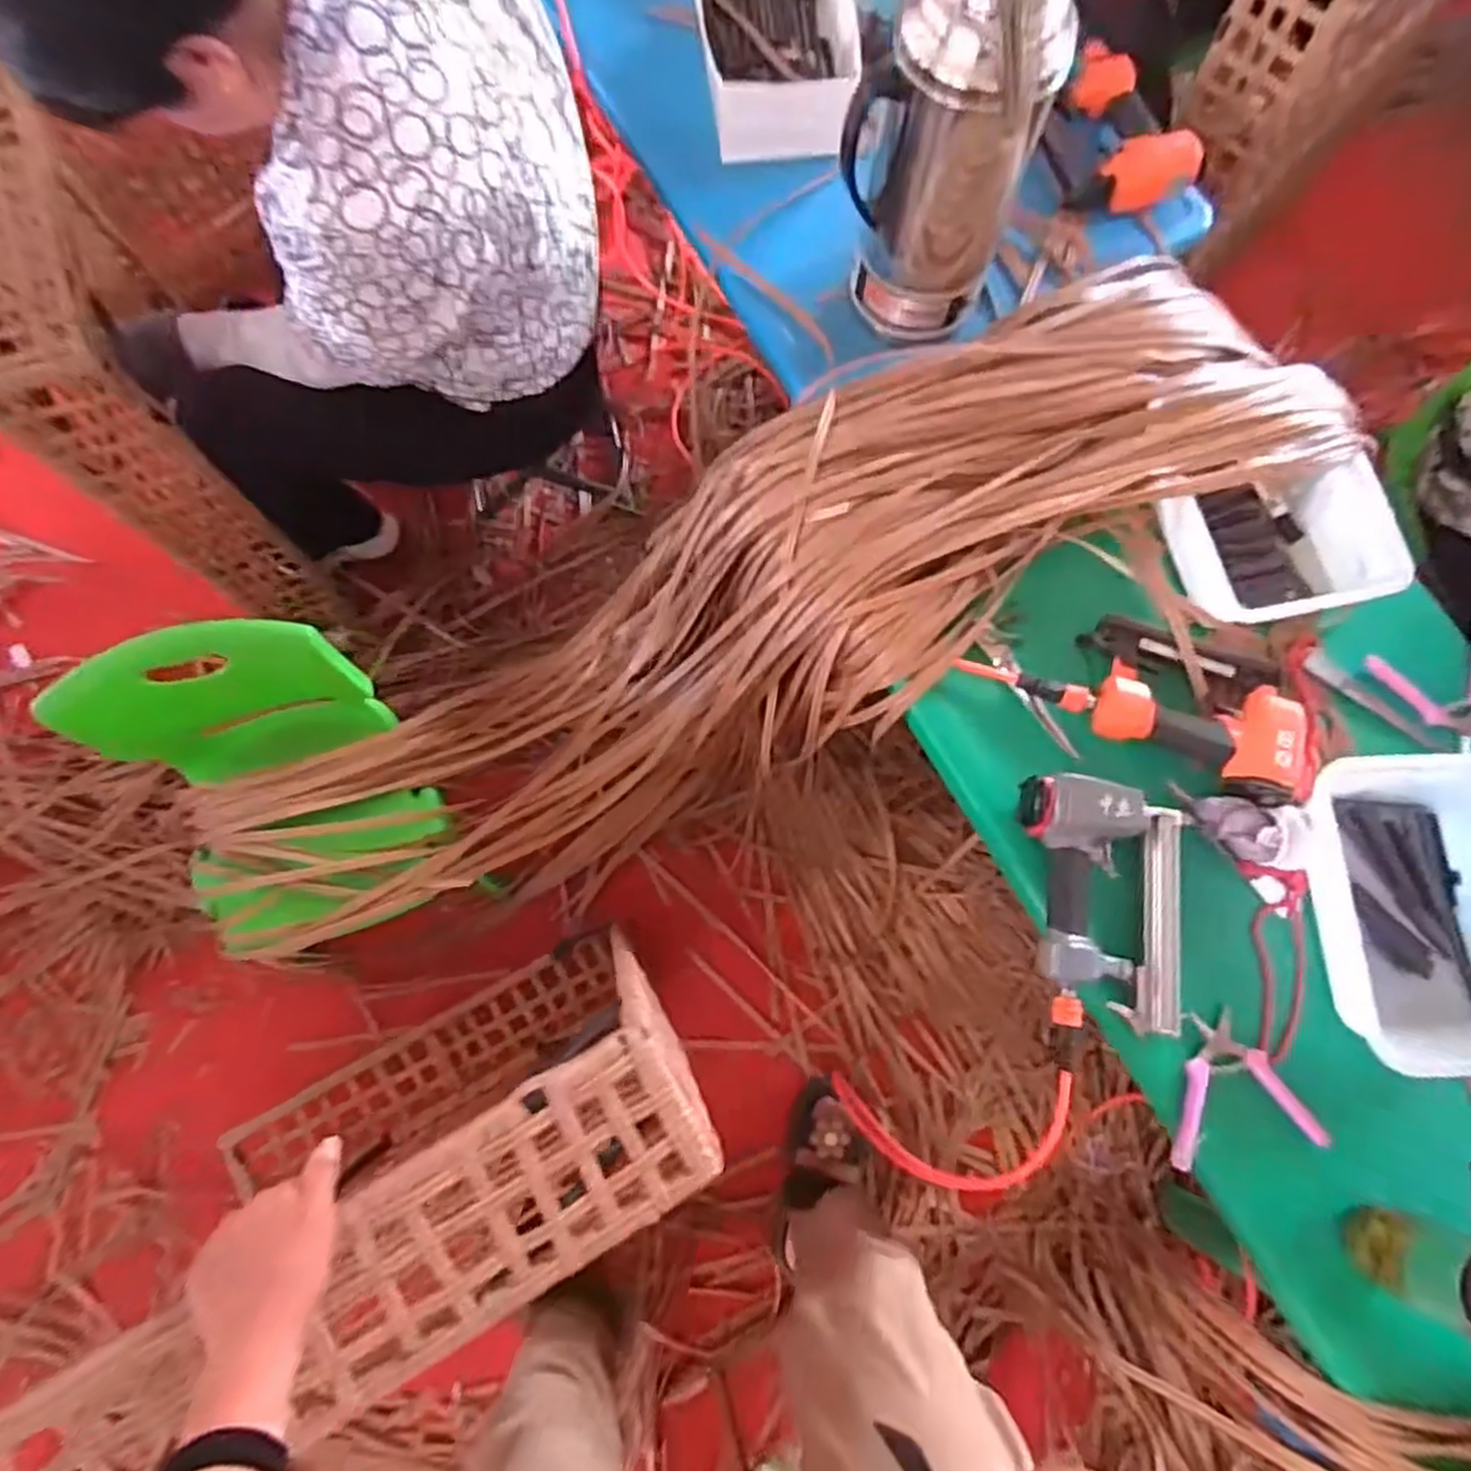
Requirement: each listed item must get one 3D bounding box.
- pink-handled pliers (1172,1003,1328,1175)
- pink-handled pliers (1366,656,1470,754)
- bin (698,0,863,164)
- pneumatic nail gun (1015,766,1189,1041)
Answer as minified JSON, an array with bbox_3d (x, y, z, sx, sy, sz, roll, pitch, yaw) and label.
[{"bbox_3d":[0.458,0.325,0.719,0.131,0.029,0.121,-12,78,-4],"label":"pink-handled pliers"},{"bbox_3d":[0.766,-0.045,0.826,0.131,0.027,0.121,-17,78,-5],"label":"pink-handled pliers"},{"bbox_3d":[0.048,-0.872,0.949,0.178,0.092,0.311,-7,78,-3],"label":"bin"},{"bbox_3d":[0.353,0.161,0.732,0.152,0.051,0.236,3,77,0],"label":"pneumatic nail gun"}]

